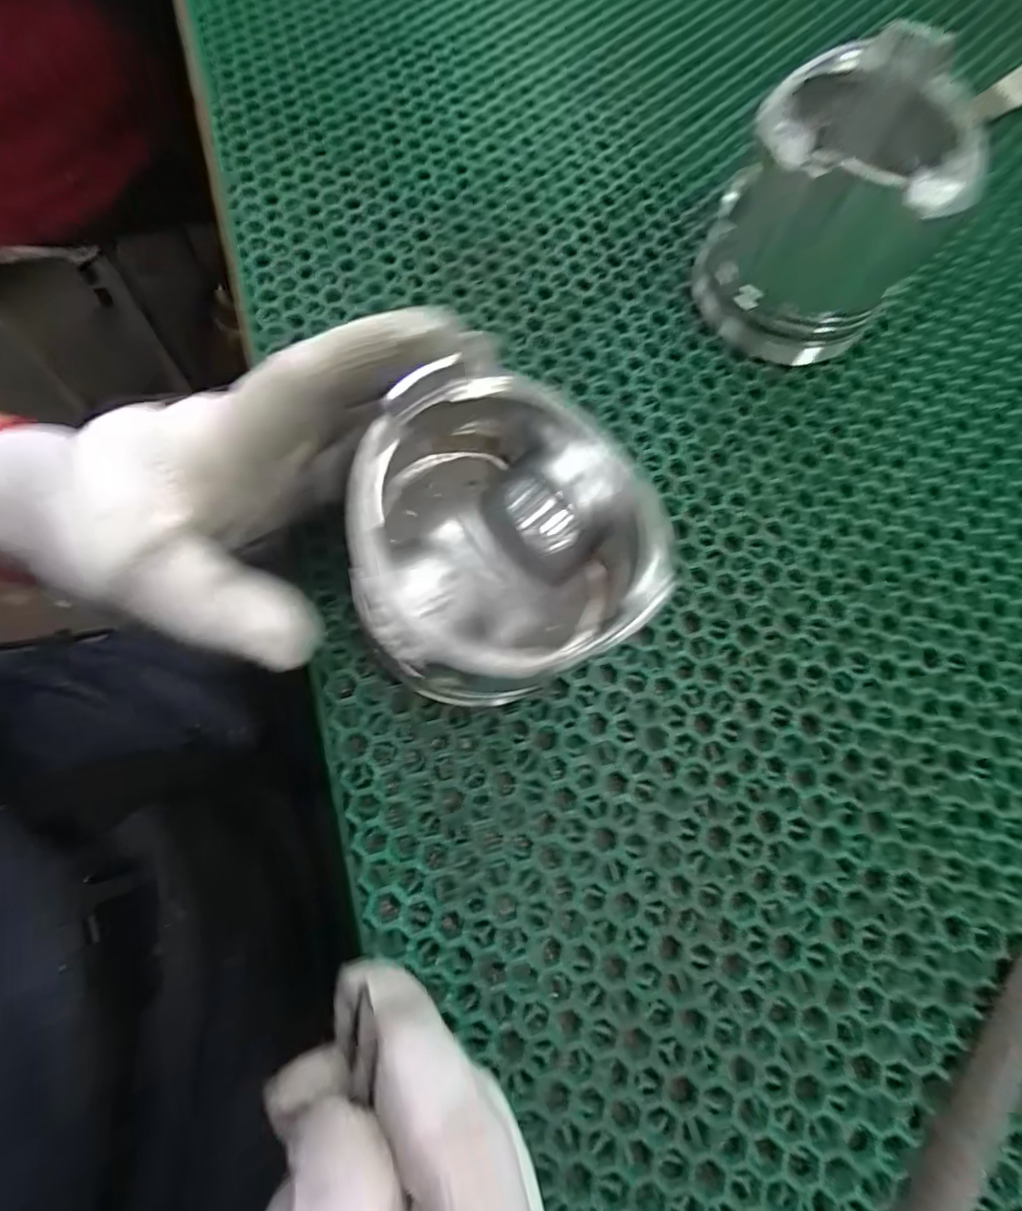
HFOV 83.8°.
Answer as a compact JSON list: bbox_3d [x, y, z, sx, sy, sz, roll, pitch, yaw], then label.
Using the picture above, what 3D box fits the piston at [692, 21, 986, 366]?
[{"bbox_3d":[0.143,-0.176,0.258,0.087,0.090,0.087,1,73,-2],"label":"piston"}]

